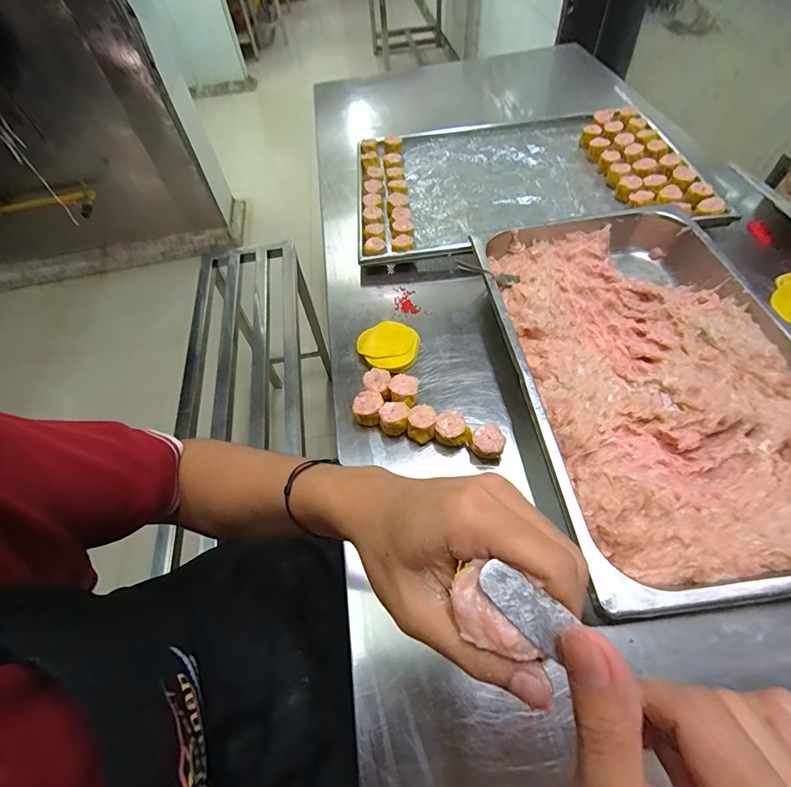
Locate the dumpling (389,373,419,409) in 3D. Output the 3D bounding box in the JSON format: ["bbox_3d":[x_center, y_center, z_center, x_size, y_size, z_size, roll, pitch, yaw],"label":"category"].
[{"bbox_3d":[0.012,0.001,0.513,0.035,0.034,0.038,-1,56,4],"label":"dumpling"}]

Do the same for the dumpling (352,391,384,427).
[{"bbox_3d":[-0.034,0.020,0.506,0.036,0.033,0.037,2,57,6],"label":"dumpling"}]

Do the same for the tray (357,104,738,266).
[{"bbox_3d":[0.224,-0.419,0.769,0.586,0.044,0.416,-6,56,1],"label":"tray"}]

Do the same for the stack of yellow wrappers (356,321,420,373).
[{"bbox_3d":[-0.008,-0.069,0.570,0.084,0.023,0.091,-32,59,-15],"label":"stack of yellow wrappers"}]

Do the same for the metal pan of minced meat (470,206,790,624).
[{"bbox_3d":[0.301,-0.033,0.488,0.320,0.069,0.518,-8,56,0],"label":"metal pan of minced meat"}]

